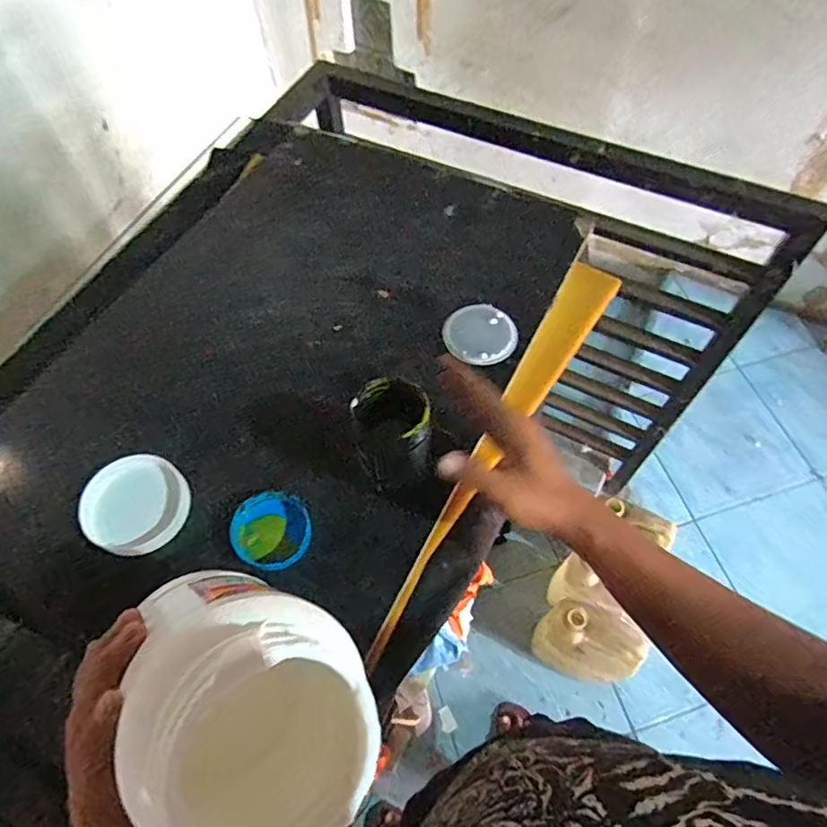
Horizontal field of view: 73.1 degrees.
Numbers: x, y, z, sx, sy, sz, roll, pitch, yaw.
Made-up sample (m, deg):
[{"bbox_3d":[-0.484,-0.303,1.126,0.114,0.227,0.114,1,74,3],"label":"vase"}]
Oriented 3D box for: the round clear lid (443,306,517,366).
[{"bbox_3d":[0.068,-0.081,0.563,0.072,0.006,0.067,0,60,0],"label":"round clear lid"}]

